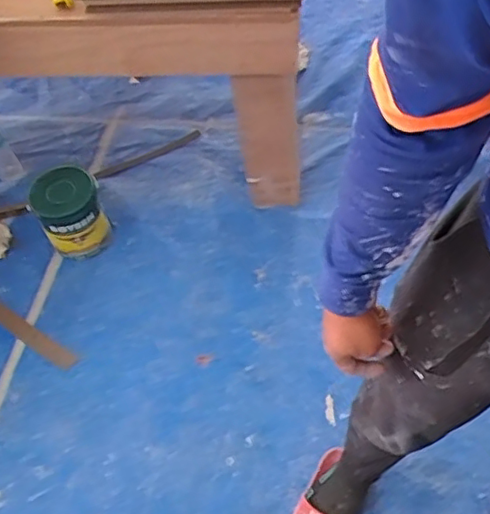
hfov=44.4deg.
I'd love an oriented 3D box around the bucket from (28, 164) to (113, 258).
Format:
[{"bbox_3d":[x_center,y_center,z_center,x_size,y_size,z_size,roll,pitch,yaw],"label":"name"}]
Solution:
[{"bbox_3d":[-0.456,-0.114,1.600,0.157,0.219,0.150,-2,56,3],"label":"bucket"}]

